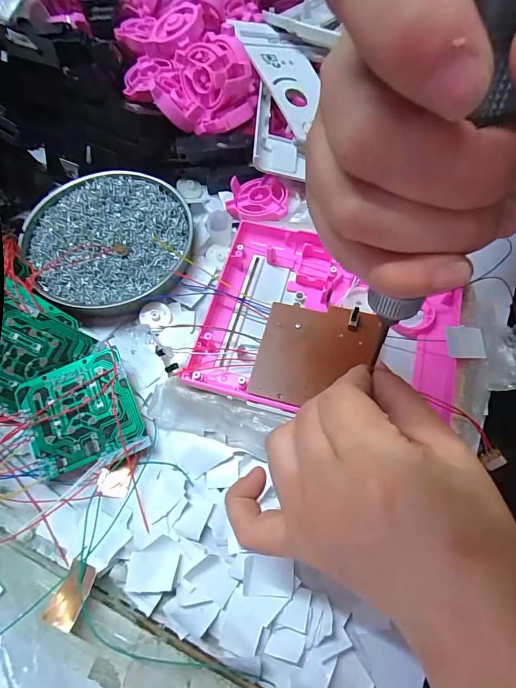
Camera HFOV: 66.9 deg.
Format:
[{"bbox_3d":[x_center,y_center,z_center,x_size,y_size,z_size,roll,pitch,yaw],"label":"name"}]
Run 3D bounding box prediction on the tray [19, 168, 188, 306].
[{"bbox_3d":[-0.123,-0.091,0.325,0.130,0.013,0.121,0,66,1],"label":"tray"}]

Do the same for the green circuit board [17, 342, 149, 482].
[{"bbox_3d":[-0.116,0.046,0.258,0.069,0.006,0.071,-23,67,-9],"label":"green circuit board"}]

